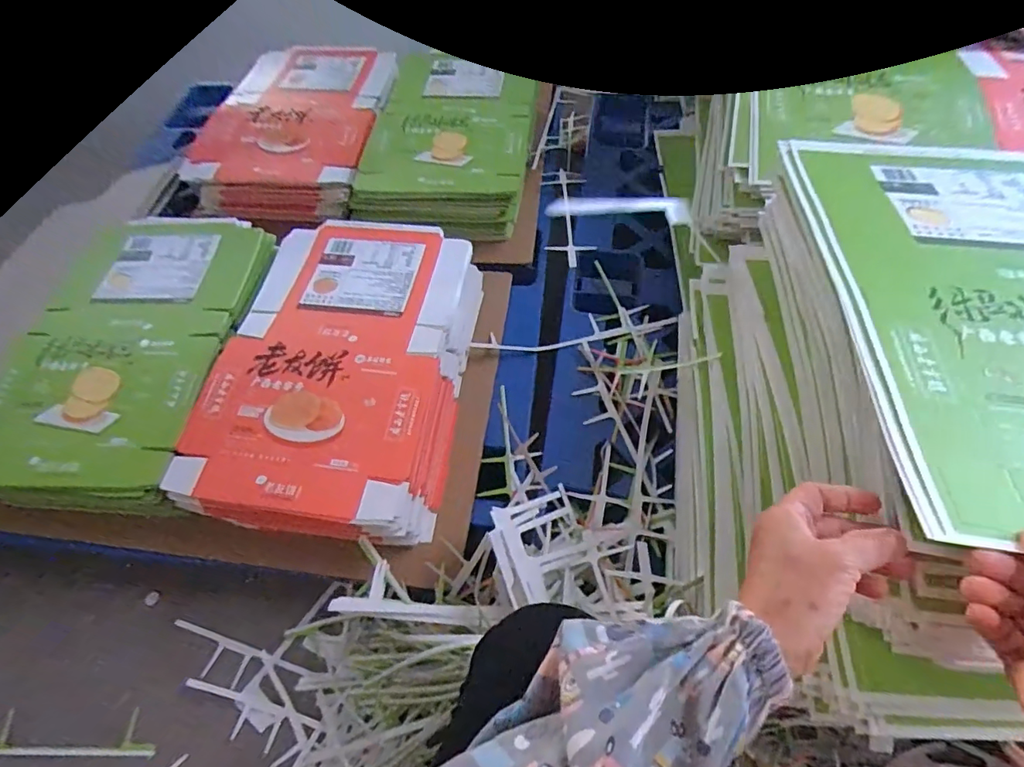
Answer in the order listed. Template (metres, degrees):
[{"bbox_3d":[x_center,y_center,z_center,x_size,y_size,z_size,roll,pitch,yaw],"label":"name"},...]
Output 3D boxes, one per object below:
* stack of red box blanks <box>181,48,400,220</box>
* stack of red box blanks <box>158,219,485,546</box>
[{"bbox_3d":[-0.423,-0.532,1.023,0.340,0.107,0.505,1,56,3],"label":"stack of red box blanks"},{"bbox_3d":[-0.232,-0.018,0.730,0.303,0.149,0.456,6,56,6],"label":"stack of red box blanks"}]

